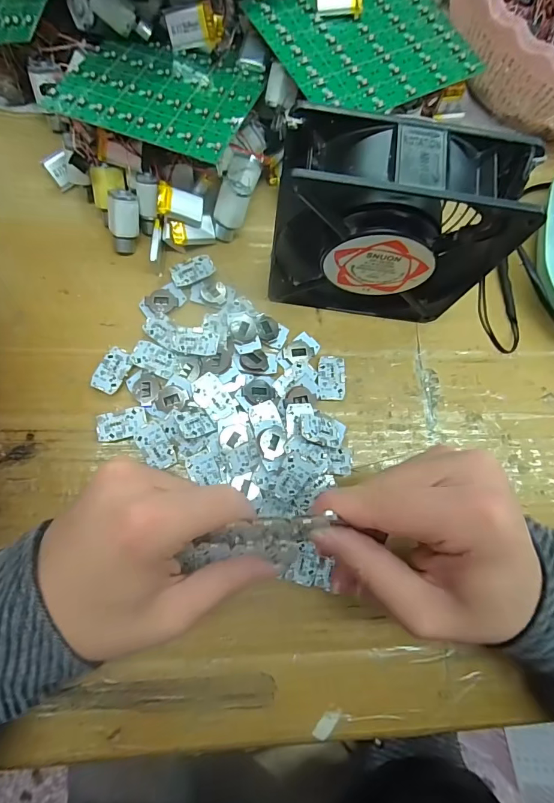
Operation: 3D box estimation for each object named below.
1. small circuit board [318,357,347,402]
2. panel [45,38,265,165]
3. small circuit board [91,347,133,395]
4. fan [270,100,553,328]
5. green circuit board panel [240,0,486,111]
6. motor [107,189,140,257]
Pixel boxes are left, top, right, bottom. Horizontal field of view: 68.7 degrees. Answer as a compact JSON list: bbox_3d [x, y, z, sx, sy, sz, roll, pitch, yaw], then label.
[{"bbox_3d":[0.036,-0.015,0.272,0.018,0.004,0.029,2,78,-5],"label":"small circuit board"},{"bbox_3d":[-0.070,-0.190,0.248,0.107,0.004,0.093,18,63,1],"label":"panel"},{"bbox_3d":[-0.105,-0.020,0.258,0.017,0.004,0.029,24,77,0],"label":"small circuit board"},{"bbox_3d":[0.059,-0.091,0.229,0.124,0.116,0.045,7,77,-4],"label":"fan"},{"bbox_3d":[0.059,-0.233,0.260,0.124,0.004,0.103,-30,82,-14],"label":"green circuit board panel"},{"bbox_3d":[-0.102,-0.118,0.269,0.020,0.013,0.039,7,122,-5],"label":"motor"}]

